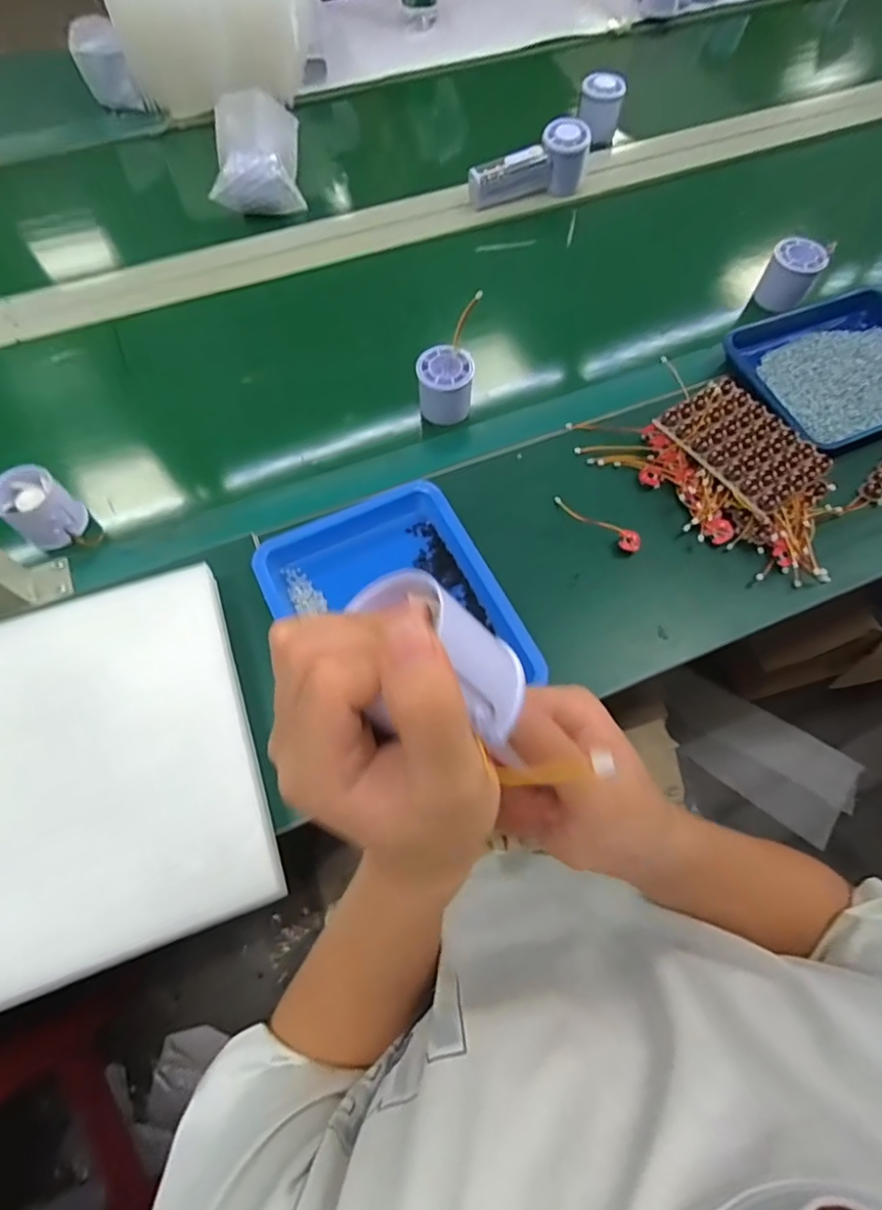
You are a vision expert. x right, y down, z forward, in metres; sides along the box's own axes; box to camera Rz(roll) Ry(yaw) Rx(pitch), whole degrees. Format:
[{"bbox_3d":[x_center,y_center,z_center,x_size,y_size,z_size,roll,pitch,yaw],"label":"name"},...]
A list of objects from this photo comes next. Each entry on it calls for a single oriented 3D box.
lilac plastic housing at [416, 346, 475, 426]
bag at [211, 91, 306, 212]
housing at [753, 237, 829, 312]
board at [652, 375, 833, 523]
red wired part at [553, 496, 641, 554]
[{"bbox_3d":[0.004,-0.219,0.556,0.052,0.057,0.048,-3,65,-1],"label":"lilac plastic housing"},{"bbox_3d":[-0.240,-0.588,0.715,0.103,0.053,0.193,-10,65,-4],"label":"bag"},{"bbox_3d":[0.394,-0.374,0.628,0.054,0.051,0.054,30,68,13],"label":"housing"},{"bbox_3d":[0.279,-0.151,0.510,0.100,0.010,0.131,-32,70,-17],"label":"board"},{"bbox_3d":[0.140,-0.077,0.499,0.087,0.011,0.020,35,70,15],"label":"red wired part"}]

